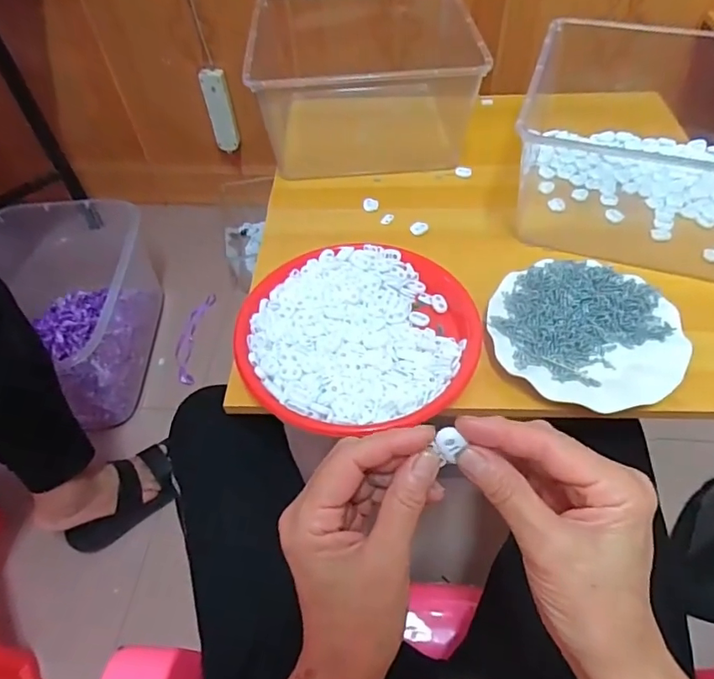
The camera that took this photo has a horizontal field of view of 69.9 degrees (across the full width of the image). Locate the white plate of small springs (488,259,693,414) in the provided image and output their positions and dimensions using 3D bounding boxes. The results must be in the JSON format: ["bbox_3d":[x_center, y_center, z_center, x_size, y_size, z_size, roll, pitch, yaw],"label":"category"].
[{"bbox_3d":[0.228,-0.007,0.514,0.180,0.023,0.177,-2,52,2],"label":"white plate of small springs"}]

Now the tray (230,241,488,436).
[{"bbox_3d":[0.002,-0.009,0.520,0.232,0.033,0.217,-11,52,-5],"label":"tray"}]

